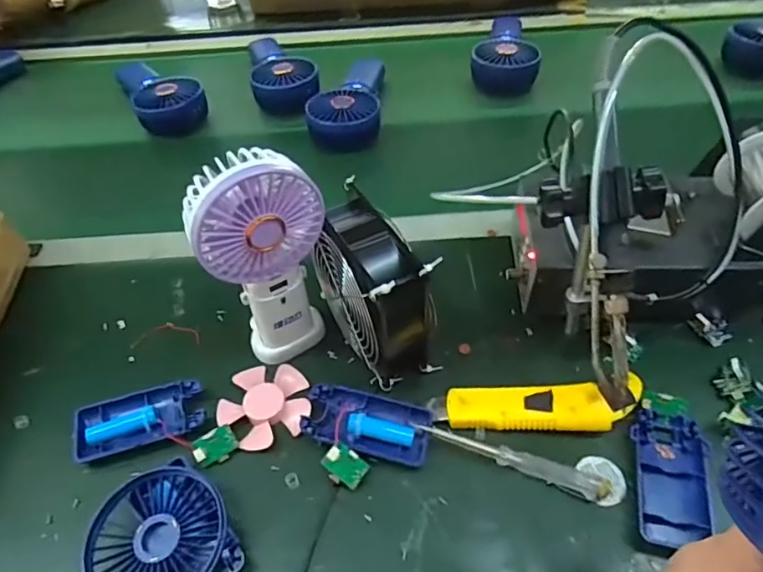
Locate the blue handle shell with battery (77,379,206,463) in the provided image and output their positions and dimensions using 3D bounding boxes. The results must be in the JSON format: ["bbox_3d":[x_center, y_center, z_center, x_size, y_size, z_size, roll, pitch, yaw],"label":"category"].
[{"bbox_3d":[-0.185,0.104,0.422,0.093,0.016,0.045,-13,51,-9],"label":"blue handle shell with battery"}]

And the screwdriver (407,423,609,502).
[{"bbox_3d":[0.092,0.122,0.389,0.134,0.008,0.017,16,53,15],"label":"screwdriver"}]

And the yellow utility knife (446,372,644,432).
[{"bbox_3d":[0.122,0.091,0.406,0.140,0.022,0.037,-3,50,0],"label":"yellow utility knife"}]

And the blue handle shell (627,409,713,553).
[{"bbox_3d":[0.200,0.132,0.376,0.047,0.015,0.089,8,51,8],"label":"blue handle shell"}]

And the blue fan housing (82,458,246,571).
[{"bbox_3d":[-0.144,0.166,0.358,0.086,0.027,0.088,-1,50,1],"label":"blue fan housing"}]

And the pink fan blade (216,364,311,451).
[{"bbox_3d":[-0.092,0.091,0.428,0.069,0.008,0.068,-1,50,1],"label":"pink fan blade"}]

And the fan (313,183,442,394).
[{"bbox_3d":[-0.011,-0.001,0.428,0.049,0.114,0.127,-27,55,-19],"label":"fan"}]

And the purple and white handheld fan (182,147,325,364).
[{"bbox_3d":[-0.083,-0.015,0.402,0.090,0.179,0.046,-25,54,-17],"label":"purple and white handheld fan"}]

